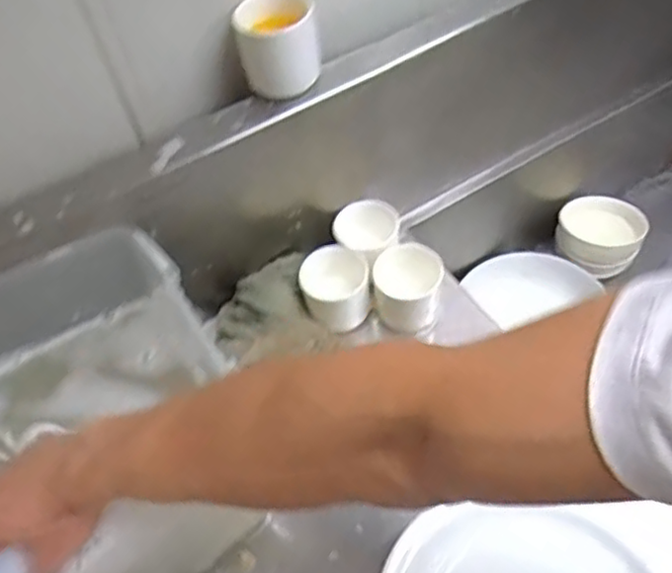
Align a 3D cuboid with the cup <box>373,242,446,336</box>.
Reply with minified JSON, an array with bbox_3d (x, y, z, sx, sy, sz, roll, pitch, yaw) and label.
[{"bbox_3d":[0.072,0.000,0.677,0.065,0.071,0.066,-2,54,3],"label":"cup"}]

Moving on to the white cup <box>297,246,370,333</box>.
[{"bbox_3d":[0.000,0.004,0.683,0.068,0.073,0.061,-4,54,2],"label":"white cup"}]

